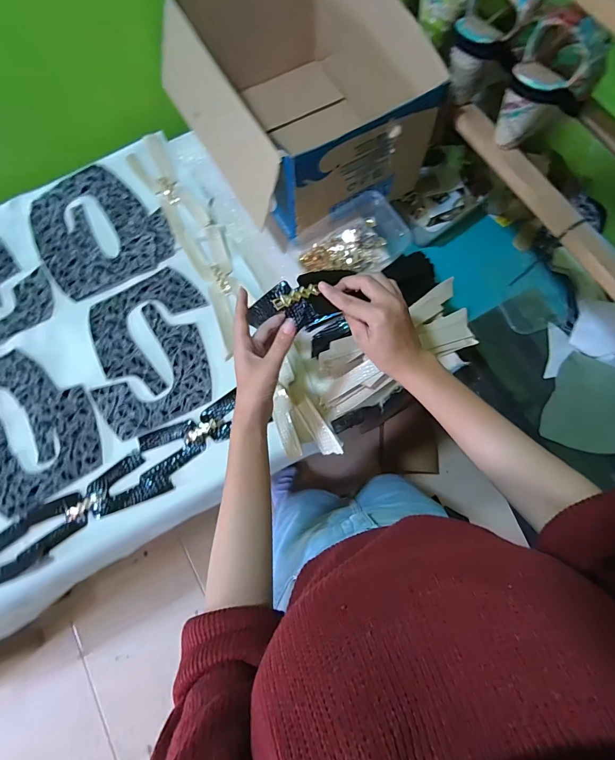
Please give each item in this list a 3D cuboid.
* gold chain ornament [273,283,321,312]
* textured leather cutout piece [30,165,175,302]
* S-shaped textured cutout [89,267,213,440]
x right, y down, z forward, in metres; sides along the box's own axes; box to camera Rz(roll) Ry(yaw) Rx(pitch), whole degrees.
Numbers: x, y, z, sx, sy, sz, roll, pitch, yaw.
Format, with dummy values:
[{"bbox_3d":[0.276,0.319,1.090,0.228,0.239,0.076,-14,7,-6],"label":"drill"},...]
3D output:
[{"bbox_3d":[-0.012,-0.090,0.394,0.053,0.008,0.014,-25,78,-14],"label":"gold chain ornament"},{"bbox_3d":[-0.363,-0.268,0.638,0.209,0.010,0.240,-27,75,-6],"label":"textured leather cutout piece"},{"bbox_3d":[-0.250,-0.050,0.582,0.195,0.012,0.235,-20,75,-4],"label":"S-shaped textured cutout"}]

